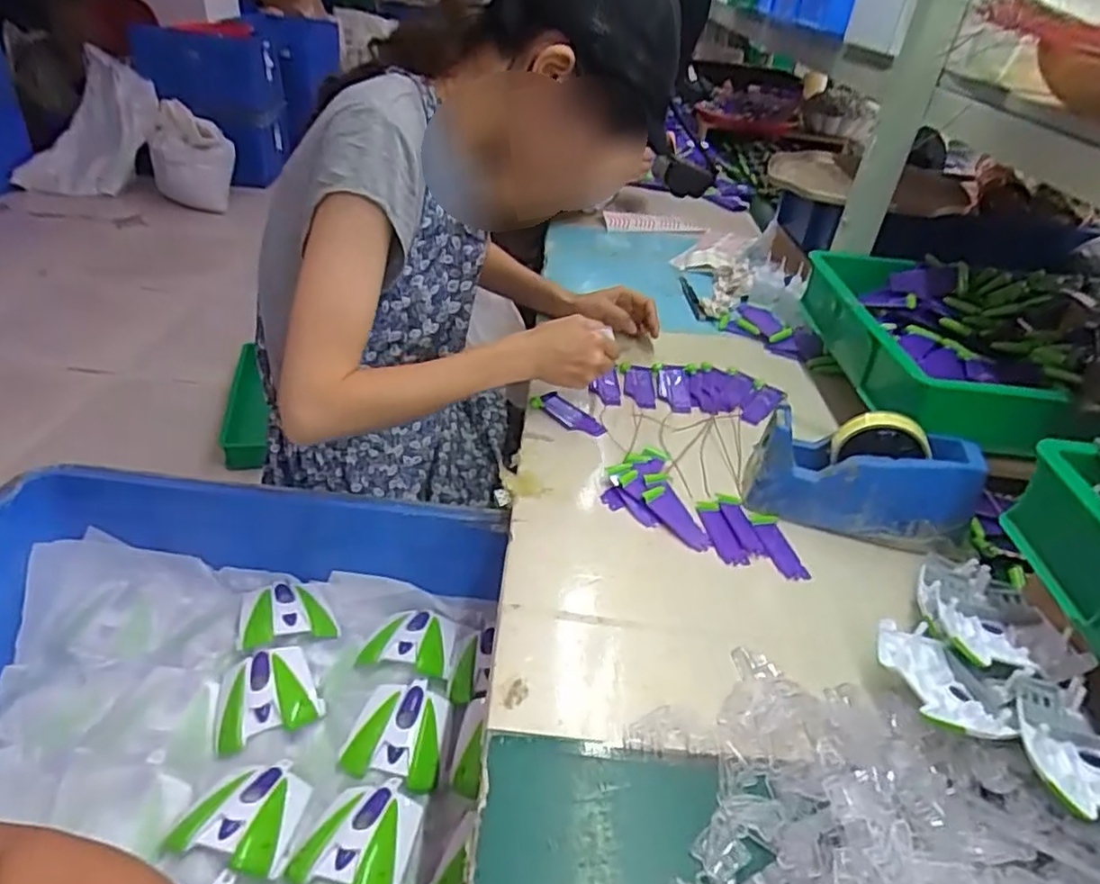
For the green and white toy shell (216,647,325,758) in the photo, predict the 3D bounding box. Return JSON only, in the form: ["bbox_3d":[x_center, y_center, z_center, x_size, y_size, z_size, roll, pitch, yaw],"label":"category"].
[{"bbox_3d":[-0.272,0.245,0.652,0.093,0.035,0.083,-11,39,-22],"label":"green and white toy shell"}]

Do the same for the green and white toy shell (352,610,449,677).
[{"bbox_3d":[-0.148,0.209,0.717,0.092,0.022,0.088,7,36,0],"label":"green and white toy shell"}]

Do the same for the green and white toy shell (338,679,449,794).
[{"bbox_3d":[-0.142,0.272,0.638,0.086,0.022,0.091,8,36,3],"label":"green and white toy shell"}]

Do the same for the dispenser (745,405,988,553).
[{"bbox_3d":[0.297,0.031,0.648,0.196,0.102,0.071,14,37,10],"label":"dispenser"}]

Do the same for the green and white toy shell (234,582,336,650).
[{"bbox_3d":[-0.281,0.182,0.722,0.091,0.026,0.085,-9,39,-20],"label":"green and white toy shell"}]

